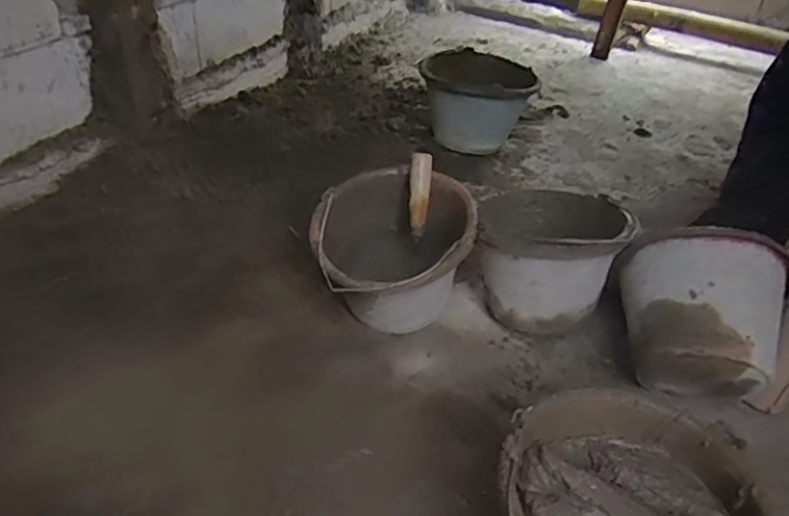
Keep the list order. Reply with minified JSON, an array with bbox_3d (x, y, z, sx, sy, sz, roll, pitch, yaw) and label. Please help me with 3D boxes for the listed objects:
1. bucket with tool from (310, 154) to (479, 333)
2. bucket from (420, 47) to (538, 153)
[{"bbox_3d":[-0.007,-0.006,0.907,0.218,0.196,0.243,6,37,-2],"label":"bucket with tool"},{"bbox_3d":[0.190,-0.359,1.453,0.223,0.173,0.278,23,40,19],"label":"bucket"}]

